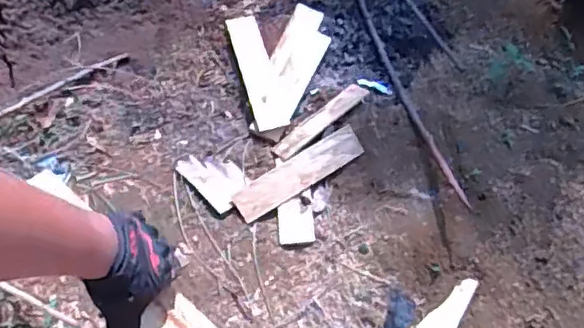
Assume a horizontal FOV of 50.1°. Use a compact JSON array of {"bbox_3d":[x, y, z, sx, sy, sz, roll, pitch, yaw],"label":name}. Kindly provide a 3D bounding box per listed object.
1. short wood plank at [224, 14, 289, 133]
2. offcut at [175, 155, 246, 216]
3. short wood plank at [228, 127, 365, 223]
[{"bbox_3d":[-0.105,-0.277,1.854,0.094,0.027,0.389,-14,67,-9],"label":"short wood plank"},{"bbox_3d":[-0.205,0.035,1.685,0.182,0.012,0.132,42,57,12],"label":"offcut"},{"bbox_3d":[0.017,0.022,1.684,0.378,0.018,0.093,-30,61,-14],"label":"short wood plank"}]

